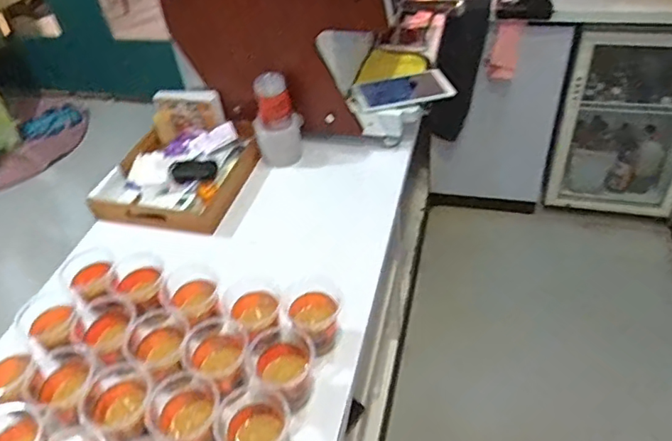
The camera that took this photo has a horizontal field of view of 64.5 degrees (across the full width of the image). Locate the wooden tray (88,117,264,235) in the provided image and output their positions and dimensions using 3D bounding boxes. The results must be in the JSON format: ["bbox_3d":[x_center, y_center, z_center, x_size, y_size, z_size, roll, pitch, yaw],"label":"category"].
[{"bbox_3d":[-0.337,-0.116,1.145,0.309,0.071,0.302,4,45,11],"label":"wooden tray"}]

